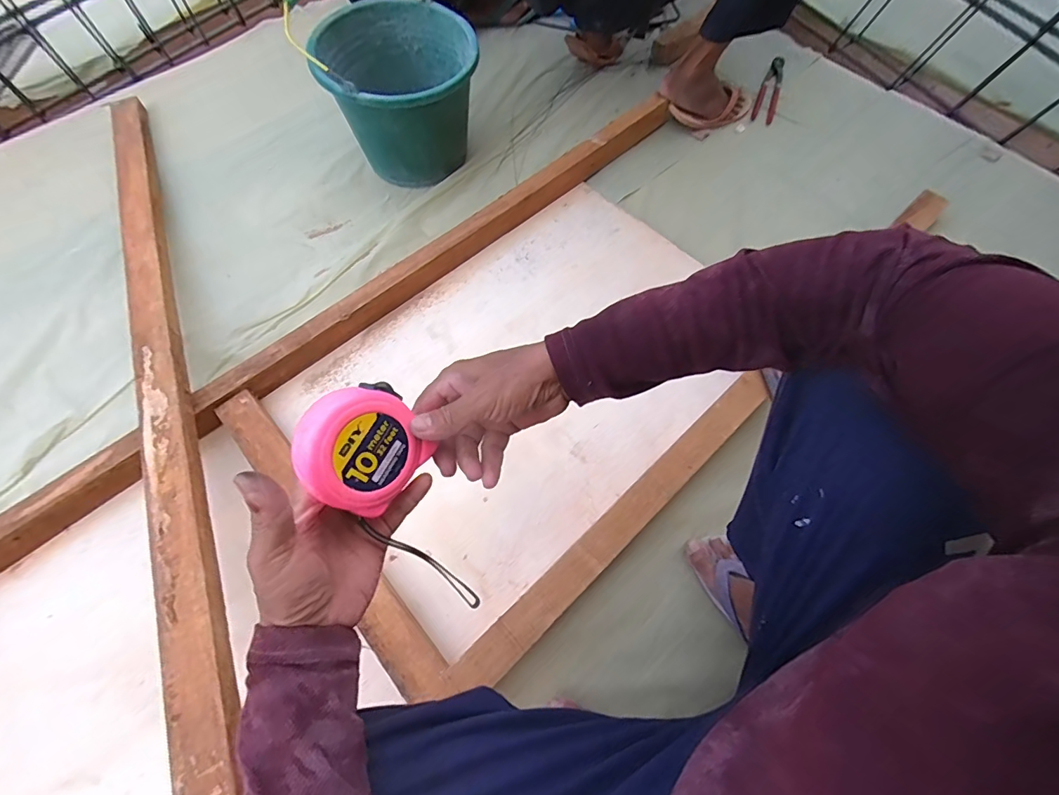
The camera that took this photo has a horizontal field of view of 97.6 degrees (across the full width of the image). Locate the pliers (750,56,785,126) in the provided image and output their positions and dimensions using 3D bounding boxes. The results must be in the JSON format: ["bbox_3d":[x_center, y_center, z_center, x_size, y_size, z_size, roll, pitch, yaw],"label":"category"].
[{"bbox_3d":[0.555,-0.710,1.072,0.048,0.014,0.206,16,73,19],"label":"pliers"}]

